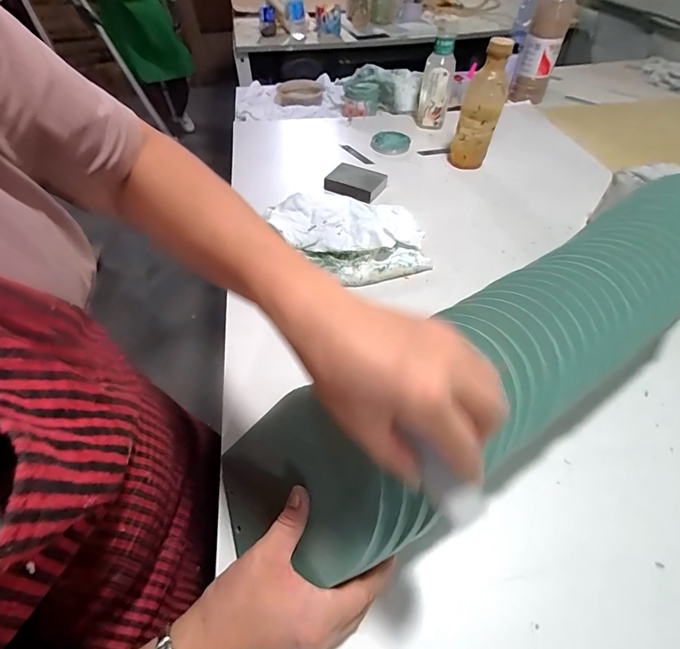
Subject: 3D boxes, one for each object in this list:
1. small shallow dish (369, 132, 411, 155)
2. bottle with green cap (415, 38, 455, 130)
[{"bbox_3d":[0.108,-0.392,0.807,0.076,0.017,0.086,26,54,20],"label":"small shallow dish"},{"bbox_3d":[0.211,-0.524,0.811,0.068,0.166,0.060,8,50,7],"label":"bottle with green cap"}]

